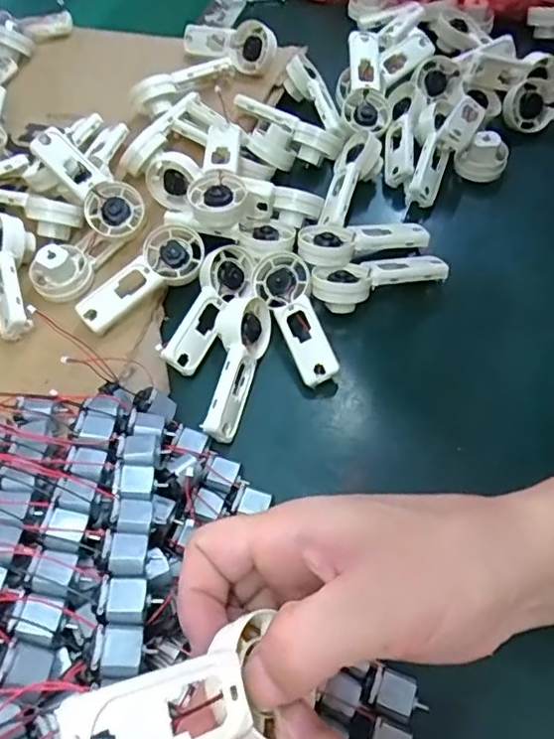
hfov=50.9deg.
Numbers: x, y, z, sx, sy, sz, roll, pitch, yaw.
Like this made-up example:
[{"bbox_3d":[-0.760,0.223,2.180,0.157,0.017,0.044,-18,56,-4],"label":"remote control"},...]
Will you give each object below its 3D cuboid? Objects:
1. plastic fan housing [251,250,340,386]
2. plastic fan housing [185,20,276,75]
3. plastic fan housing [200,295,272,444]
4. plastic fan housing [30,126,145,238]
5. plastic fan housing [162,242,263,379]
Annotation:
[{"bbox_3d":[0.013,-0.036,0.377,0.033,0.022,0.093,-20,60,-9],"label":"plastic fan housing"},{"bbox_3d":[-0.040,-0.280,0.503,0.089,0.039,0.019,24,24,21],"label":"plastic fan housing"},{"bbox_3d":[-0.025,-0.002,0.359,0.031,0.028,0.092,5,59,6],"label":"plastic fan housing"},{"bbox_3d":[-0.131,-0.129,0.403,0.091,0.017,0.033,45,68,-2],"label":"plastic fan housing"},{"bbox_3d":[-0.043,-0.042,0.381,0.035,0.012,0.096,34,64,-14],"label":"plastic fan housing"}]

